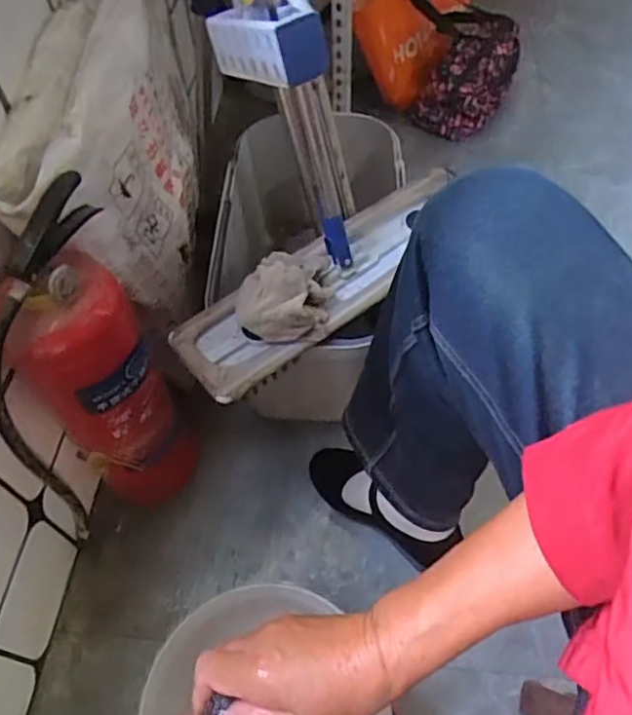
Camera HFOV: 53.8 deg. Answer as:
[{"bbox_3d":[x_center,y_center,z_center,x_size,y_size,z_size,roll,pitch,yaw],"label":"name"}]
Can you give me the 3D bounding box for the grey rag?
[{"bbox_3d":[-0.034,-0.074,0.708,0.112,0.055,0.098,-11,57,-5],"label":"grey rag"}]

